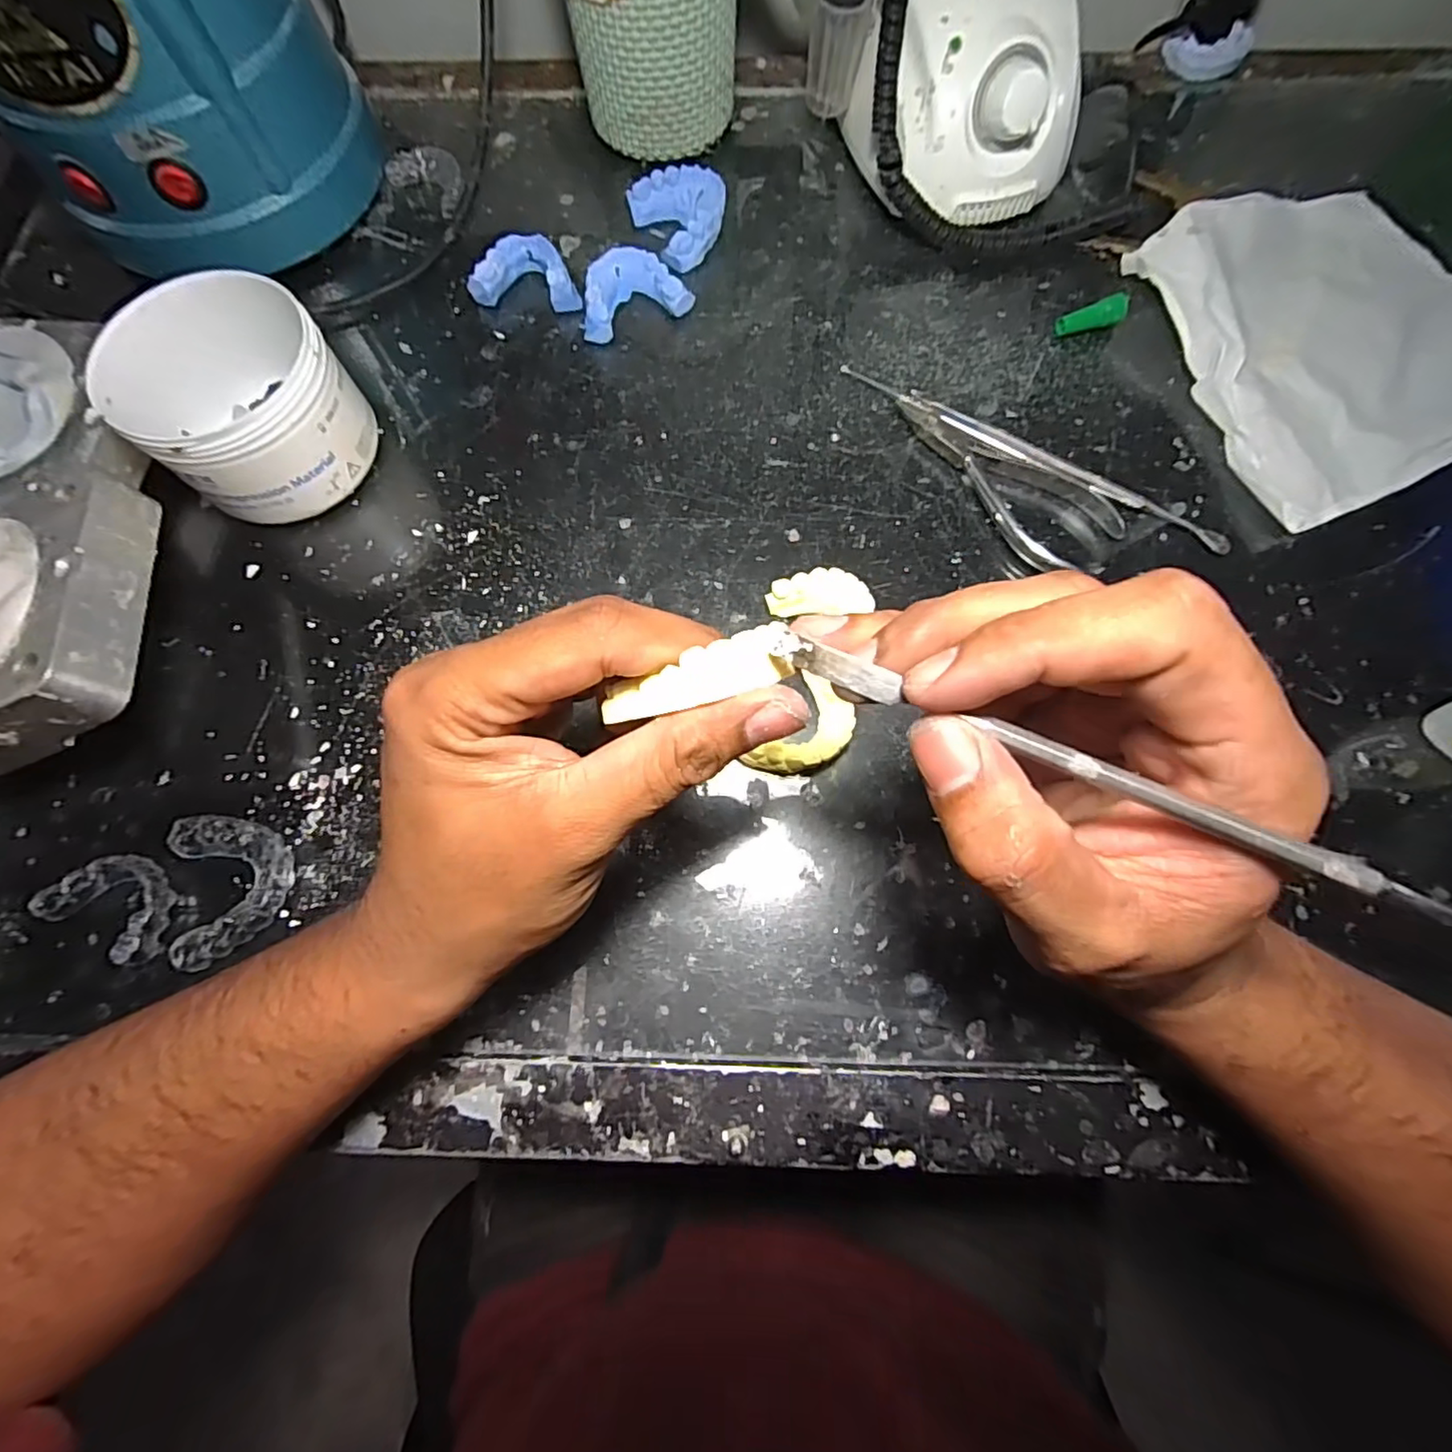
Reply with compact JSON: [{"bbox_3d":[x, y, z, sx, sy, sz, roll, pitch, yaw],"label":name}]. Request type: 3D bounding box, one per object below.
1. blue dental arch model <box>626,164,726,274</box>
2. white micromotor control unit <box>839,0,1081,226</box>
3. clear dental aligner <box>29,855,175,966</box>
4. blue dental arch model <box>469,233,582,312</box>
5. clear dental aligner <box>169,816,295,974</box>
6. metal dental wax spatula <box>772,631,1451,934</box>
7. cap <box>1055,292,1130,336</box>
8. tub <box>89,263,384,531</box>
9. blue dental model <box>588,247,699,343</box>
[{"bbox_3d":[-0.024,-0.295,0.358,0.048,0.019,0.061,-28,74,-7],"label":"blue dental arch model"},{"bbox_3d":[0.127,-0.352,0.337,0.096,0.084,0.133,-16,73,-3],"label":"white micromotor control unit"},{"bbox_3d":[-0.246,0.071,0.251,0.051,0.010,0.033,25,75,9],"label":"clear dental aligner"},{"bbox_3d":[-0.111,-0.253,0.347,0.058,0.019,0.034,5,73,3],"label":"blue dental arch model"},{"bbox_3d":[-0.201,0.064,0.253,0.045,0.008,0.059,-15,73,-3],"label":"clear dental aligner"},{"bbox_3d":[0.088,0.015,0.125,0.170,0.007,0.007,24,75,13],"label":"metal dental wax spatula"},{"bbox_3d":[0.194,-0.217,0.329,0.033,0.014,0.012,-8,73,-1],"label":"cap"},{"bbox_3d":[-0.223,-0.148,0.291,0.085,0.067,0.087,0,73,1],"label":"tub"},{"bbox_3d":[-0.054,-0.240,0.342,0.060,0.018,0.040,-23,74,-5],"label":"blue dental model"}]

